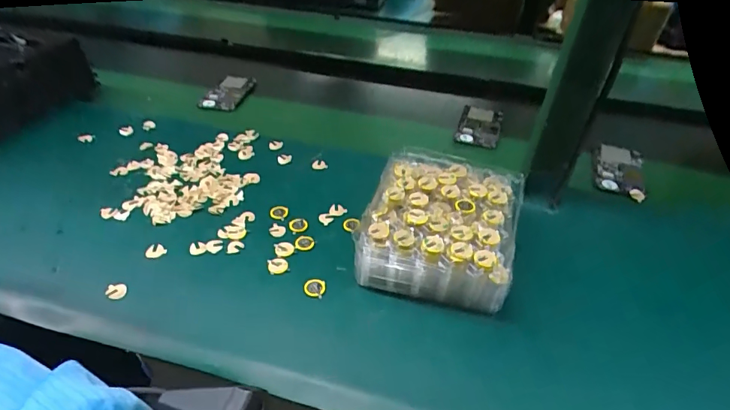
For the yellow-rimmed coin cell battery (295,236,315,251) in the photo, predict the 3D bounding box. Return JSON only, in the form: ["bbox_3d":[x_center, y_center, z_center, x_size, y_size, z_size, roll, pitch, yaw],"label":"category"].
[{"bbox_3d":[-0.065,0.040,0.475,0.020,0.006,0.019,-3,40,-8],"label":"yellow-rimmed coin cell battery"}]

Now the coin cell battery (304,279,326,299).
[{"bbox_3d":[-0.049,0.080,0.429,0.020,0.007,0.017,9,40,7],"label":"coin cell battery"}]

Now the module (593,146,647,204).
[{"bbox_3d":[0.359,-0.053,0.625,0.069,0.019,0.115,17,41,17],"label":"module"}]

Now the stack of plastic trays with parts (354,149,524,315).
[{"bbox_3d":[0.081,0.018,0.469,0.152,0.062,0.176,13,40,12],"label":"stack of plastic trays with parts"}]

